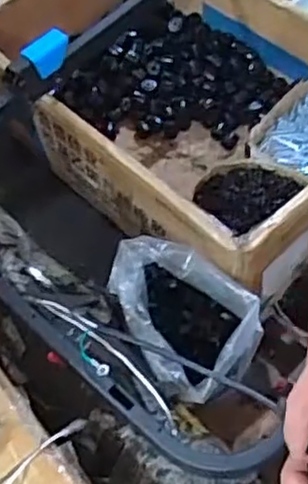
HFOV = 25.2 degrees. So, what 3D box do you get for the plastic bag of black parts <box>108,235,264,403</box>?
[{"bbox_3d":[0.038,0.090,0.765,0.132,0.116,0.184,-26,60,-11],"label":"plastic bag of black parts"}]

